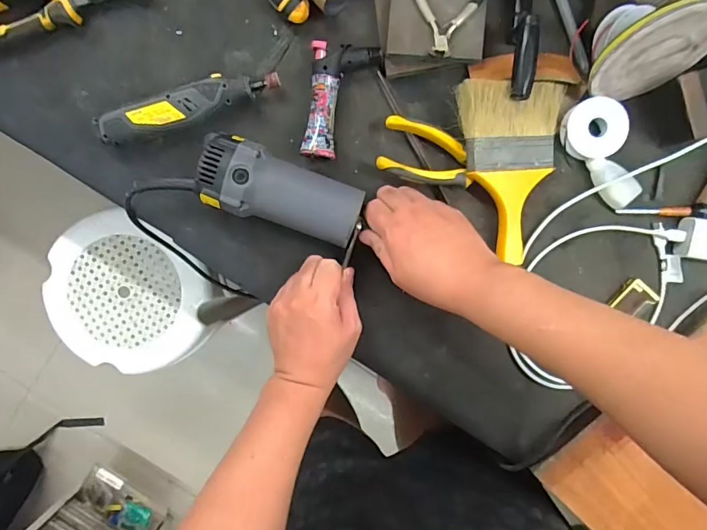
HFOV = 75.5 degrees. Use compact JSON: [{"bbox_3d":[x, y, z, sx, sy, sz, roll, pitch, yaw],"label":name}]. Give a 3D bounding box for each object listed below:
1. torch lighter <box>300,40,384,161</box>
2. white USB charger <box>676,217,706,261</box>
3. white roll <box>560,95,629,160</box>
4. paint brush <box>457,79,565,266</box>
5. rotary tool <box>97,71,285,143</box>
[{"bbox_3d":[-0.012,-0.172,0.487,0.072,0.037,0.117,7,95,2],"label":"torch lighter"},{"bbox_3d":[0.378,-0.026,0.486,0.055,0.019,0.042,9,95,2],"label":"white USB charger"},{"bbox_3d":[0.255,-0.144,0.484,0.061,0.013,0.061,-27,94,19],"label":"white roll"},{"bbox_3d":[0.161,-0.096,0.482,0.107,0.021,0.179,-2,104,-14],"label":"paint brush"},{"bbox_3d":[-0.177,-0.174,0.499,0.195,0.046,0.037,-16,94,4],"label":"rotary tool"}]

